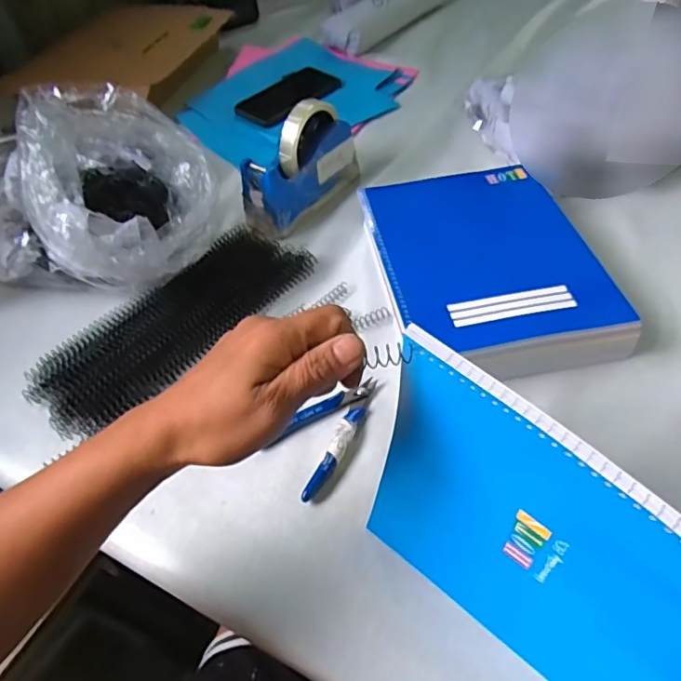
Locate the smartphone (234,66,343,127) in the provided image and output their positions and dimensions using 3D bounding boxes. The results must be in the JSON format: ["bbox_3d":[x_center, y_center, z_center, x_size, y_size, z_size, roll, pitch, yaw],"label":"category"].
[{"bbox_3d":[-0.080,-0.388,0.821,0.087,0.013,0.172,36,62,28],"label":"smartphone"}]

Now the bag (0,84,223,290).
[{"bbox_3d":[-0.243,-0.146,0.521,0.204,0.169,0.194,23,57,23],"label":"bag"}]

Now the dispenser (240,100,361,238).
[{"bbox_3d":[-0.042,-0.210,0.614,0.051,0.101,0.164,36,62,28],"label":"dispenser"}]

